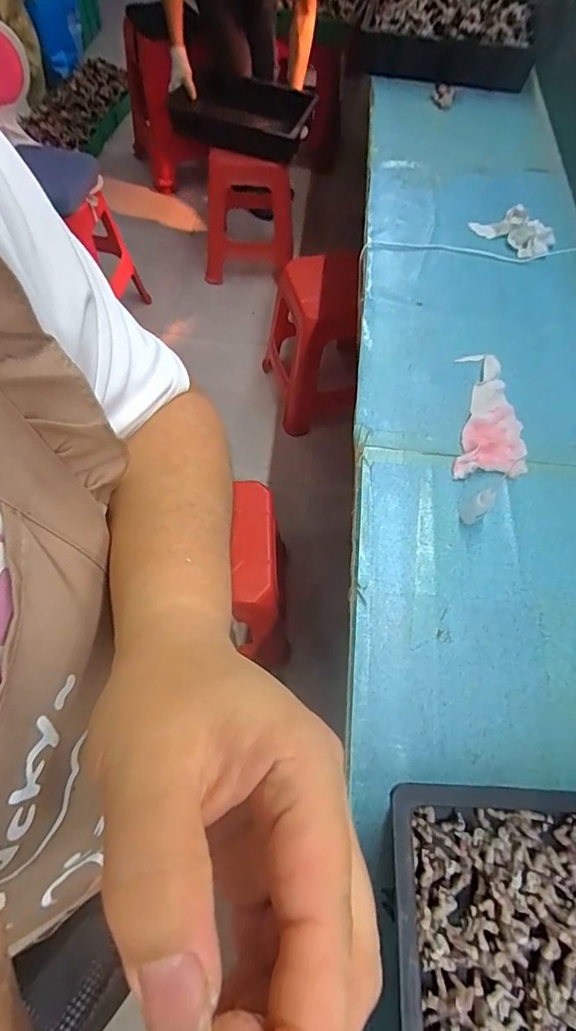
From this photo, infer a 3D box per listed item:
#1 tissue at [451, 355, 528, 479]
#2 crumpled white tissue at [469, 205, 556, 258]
[{"bbox_3d":[0.302,-0.155,0.717,0.096,0.015,0.230,7,63,4],"label":"tissue"},{"bbox_3d":[0.424,-0.539,0.891,0.060,0.052,0.160,-41,72,-20],"label":"crumpled white tissue"}]

